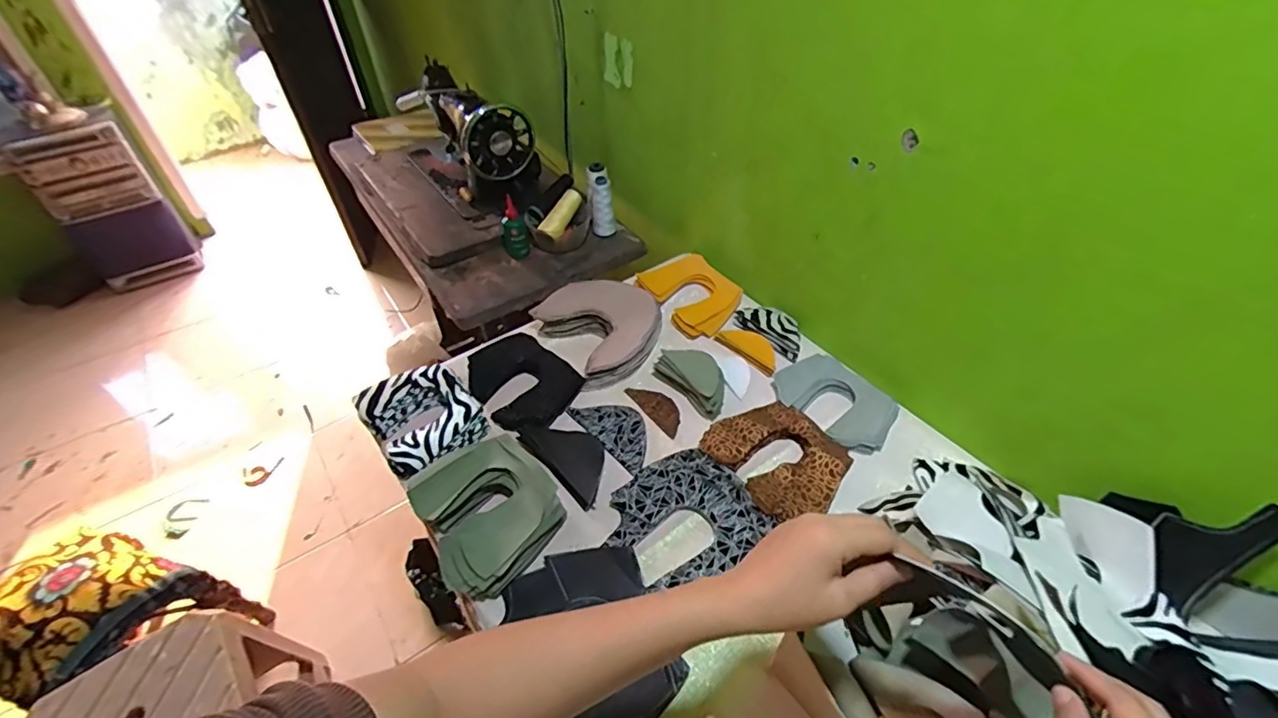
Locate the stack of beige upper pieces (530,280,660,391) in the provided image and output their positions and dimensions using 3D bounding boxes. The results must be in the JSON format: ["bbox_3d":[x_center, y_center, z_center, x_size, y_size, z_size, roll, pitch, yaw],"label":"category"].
[{"bbox_3d":[-0.051,-0.055,0.886,0.171,0.055,0.173,-31,52,-26],"label":"stack of beige upper pieces"}]

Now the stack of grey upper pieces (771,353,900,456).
[{"bbox_3d":[0.269,0.055,0.777,0.105,0.020,0.165,-30,51,-26],"label":"stack of grey upper pieces"}]

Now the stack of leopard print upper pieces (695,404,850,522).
[{"bbox_3d":[0.176,0.118,0.719,0.134,0.014,0.167,-30,51,-26],"label":"stack of leopard print upper pieces"}]

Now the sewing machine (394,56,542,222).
[{"bbox_3d":[-0.365,-0.455,1.186,0.160,0.229,0.406,-30,51,-26],"label":"sewing machine"}]

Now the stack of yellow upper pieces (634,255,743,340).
[{"bbox_3d":[0.087,-0.113,0.953,0.129,0.036,0.167,-32,52,-27],"label":"stack of yellow upper pieces"}]

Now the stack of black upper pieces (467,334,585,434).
[{"bbox_3d":[-0.173,0.031,0.828,0.164,0.032,0.136,25,50,24],"label":"stack of black upper pieces"}]

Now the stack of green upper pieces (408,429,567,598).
[{"bbox_3d":[-0.176,0.173,0.662,0.151,0.042,0.171,-31,52,-26],"label":"stack of green upper pieces"}]

